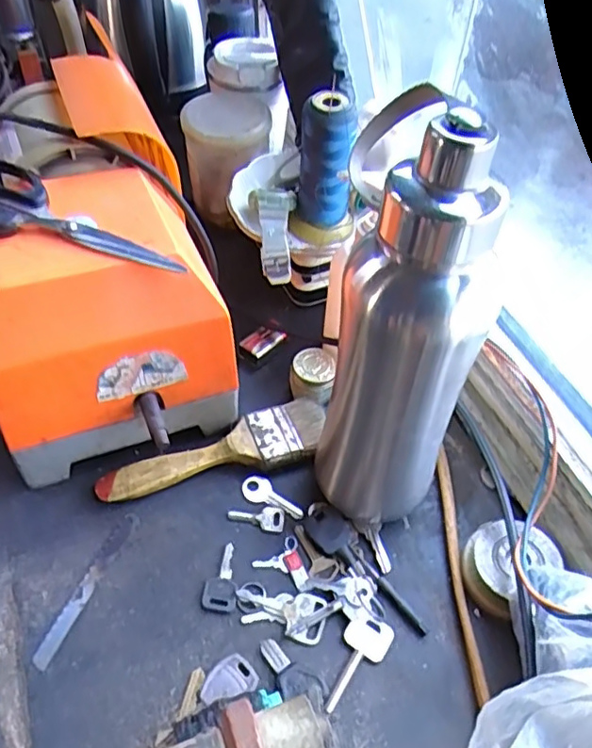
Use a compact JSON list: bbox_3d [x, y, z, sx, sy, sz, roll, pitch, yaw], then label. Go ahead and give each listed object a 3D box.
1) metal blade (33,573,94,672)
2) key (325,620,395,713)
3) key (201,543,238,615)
[{"bbox_3d":[-0.143,0.153,0.370,0.010,0.004,0.057,27,51,1],"label":"metal blade"},{"bbox_3d":[0.035,0.177,0.366,0.026,0.004,0.061,30,57,22],"label":"key"},{"bbox_3d":[-0.050,0.134,0.392,0.022,0.004,0.044,-2,51,-2],"label":"key"}]

